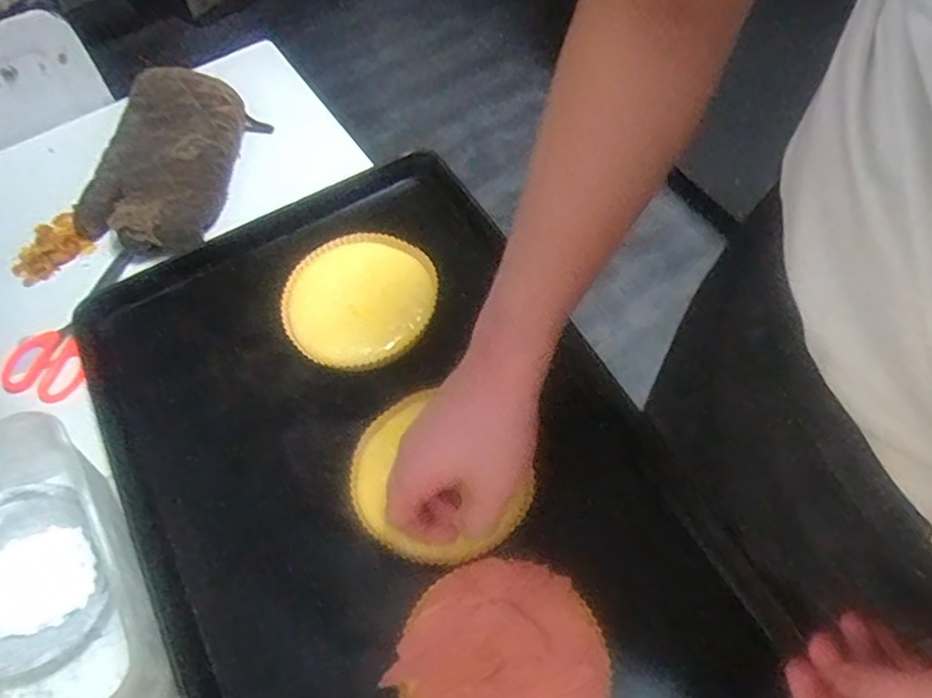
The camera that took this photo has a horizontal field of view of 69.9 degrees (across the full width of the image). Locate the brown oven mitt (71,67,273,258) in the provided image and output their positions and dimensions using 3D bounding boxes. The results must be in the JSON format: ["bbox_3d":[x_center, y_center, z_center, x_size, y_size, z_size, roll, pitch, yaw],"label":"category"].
[{"bbox_3d":[-0.338,-0.215,0.738,0.148,0.052,0.237,13,62,10],"label":"brown oven mitt"}]

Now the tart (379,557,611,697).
[{"bbox_3d":[0.025,0.230,0.480,0.143,0.027,0.145,-1,60,2],"label":"tart"}]

